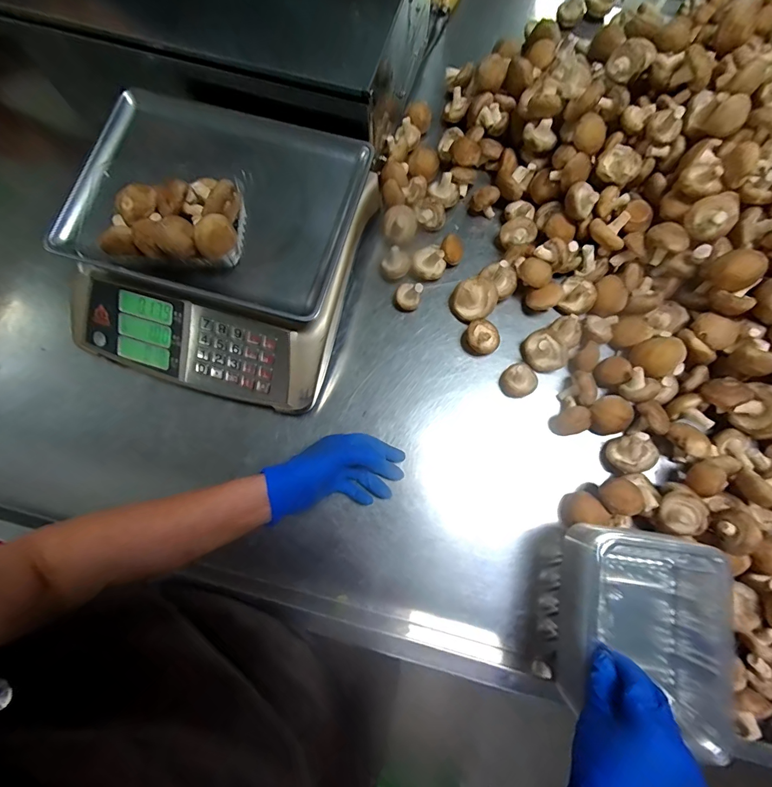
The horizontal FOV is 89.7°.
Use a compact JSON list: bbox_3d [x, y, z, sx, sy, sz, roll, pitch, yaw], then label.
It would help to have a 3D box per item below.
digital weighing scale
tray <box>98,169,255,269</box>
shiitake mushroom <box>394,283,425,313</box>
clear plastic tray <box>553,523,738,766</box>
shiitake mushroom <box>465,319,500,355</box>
[{"bbox_3d":[-0.211,-0.170,0.487,0.333,0.135,0.319,15,78,5],"label":"digital weighing scale"},{"bbox_3d":[-0.220,-0.183,0.411,0.141,0.059,0.095,6,78,3],"label":"tray"},{"bbox_3d":[0.030,-0.131,0.523,0.033,0.041,0.033,0,78,1],"label":"shiitake mushroom"},{"bbox_3d":[0.259,0.237,0.397,0.137,0.082,0.174,8,78,3],"label":"clear plastic tray"},{"bbox_3d":[0.127,-0.073,0.509,0.044,0.034,0.043,0,78,1],"label":"shiitake mushroom"}]

